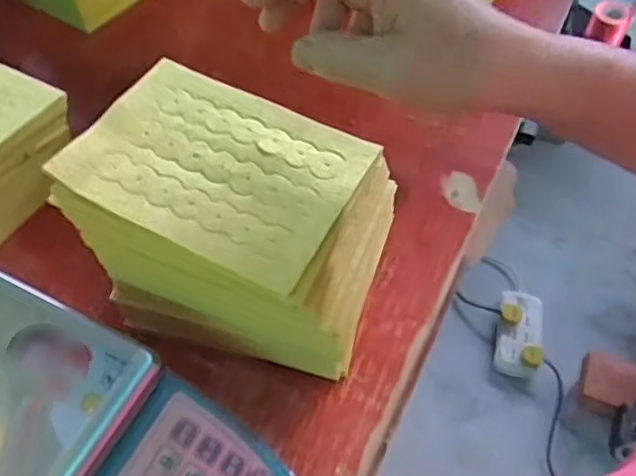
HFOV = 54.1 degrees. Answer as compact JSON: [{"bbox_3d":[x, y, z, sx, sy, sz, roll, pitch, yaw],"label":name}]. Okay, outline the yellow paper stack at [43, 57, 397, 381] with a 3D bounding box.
[{"bbox_3d":[-0.052,-0.003,0.411,0.179,0.129,0.120,23,58,12],"label":"yellow paper stack"}]

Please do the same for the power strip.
[{"bbox_3d":[0.472,0.218,1.452,0.103,0.032,0.212,14,56,6],"label":"power strip"}]

